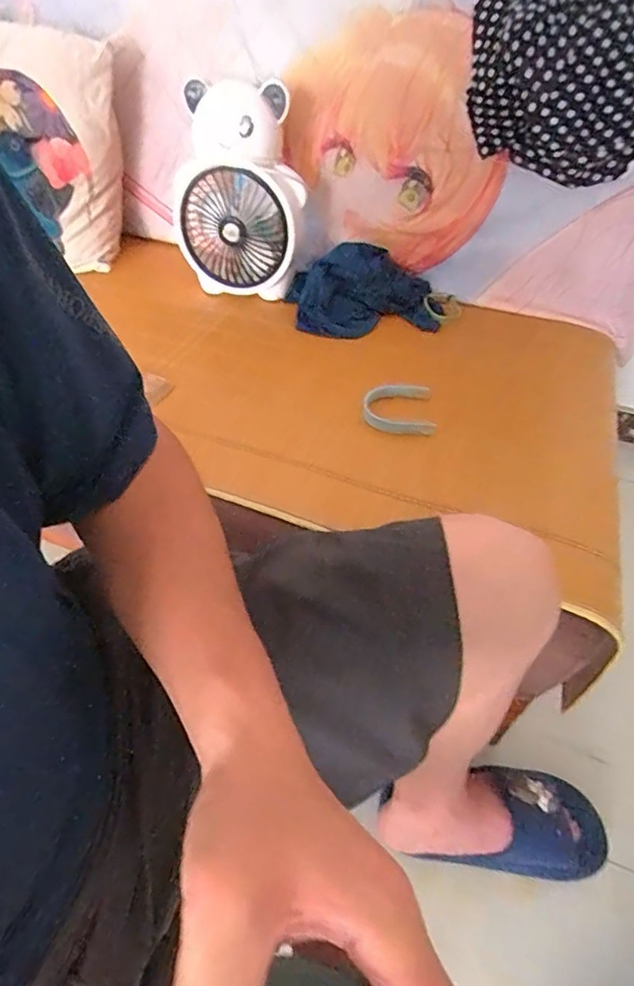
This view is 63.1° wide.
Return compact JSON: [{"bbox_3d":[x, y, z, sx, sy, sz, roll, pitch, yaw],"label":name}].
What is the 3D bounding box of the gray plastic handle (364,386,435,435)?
[{"bbox_3d":[0.114,-0.119,0.733,0.095,0.021,0.095,3,46,2],"label":"gray plastic handle"}]

